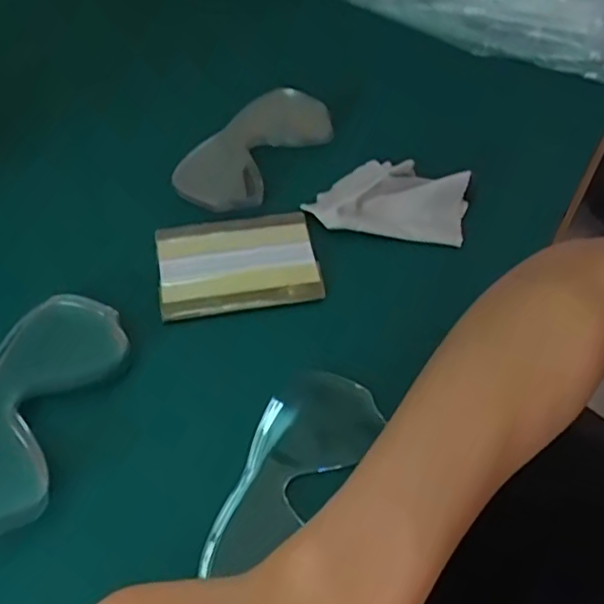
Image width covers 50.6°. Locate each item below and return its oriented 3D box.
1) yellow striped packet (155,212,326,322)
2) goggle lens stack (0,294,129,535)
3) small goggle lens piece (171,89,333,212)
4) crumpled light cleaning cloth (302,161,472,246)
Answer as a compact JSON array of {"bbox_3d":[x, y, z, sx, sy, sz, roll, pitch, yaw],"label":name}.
[{"bbox_3d":[-0.042,-0.026,0.417,0.100,0.005,0.074,-9,54,-8],"label":"yellow striped packet"},{"bbox_3d":[-0.146,0.059,0.343,0.067,0.025,0.140,13,55,9],"label":"goggle lens stack"},{"bbox_3d":[-0.031,-0.117,0.473,0.060,0.018,0.131,36,61,23],"label":"small goggle lens piece"},{"bbox_3d":[0.063,-0.075,0.446,0.103,0.020,0.064,10,54,7],"label":"crumpled light cleaning cloth"}]

